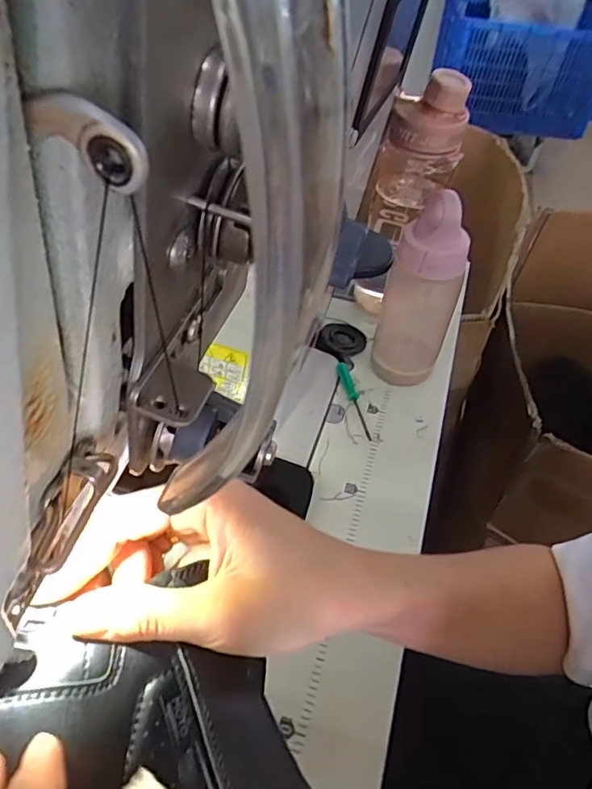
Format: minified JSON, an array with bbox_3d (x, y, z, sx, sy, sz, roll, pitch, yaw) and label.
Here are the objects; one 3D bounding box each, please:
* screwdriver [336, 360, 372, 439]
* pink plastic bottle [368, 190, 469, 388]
[{"bbox_3d":[0.060,0.002,0.579,0.014,0.010,0.103,-8,49,-13],"label":"screwdriver"},{"bbox_3d":[0.121,-0.095,0.543,0.068,0.184,0.063,18,48,11],"label":"pink plastic bottle"}]

